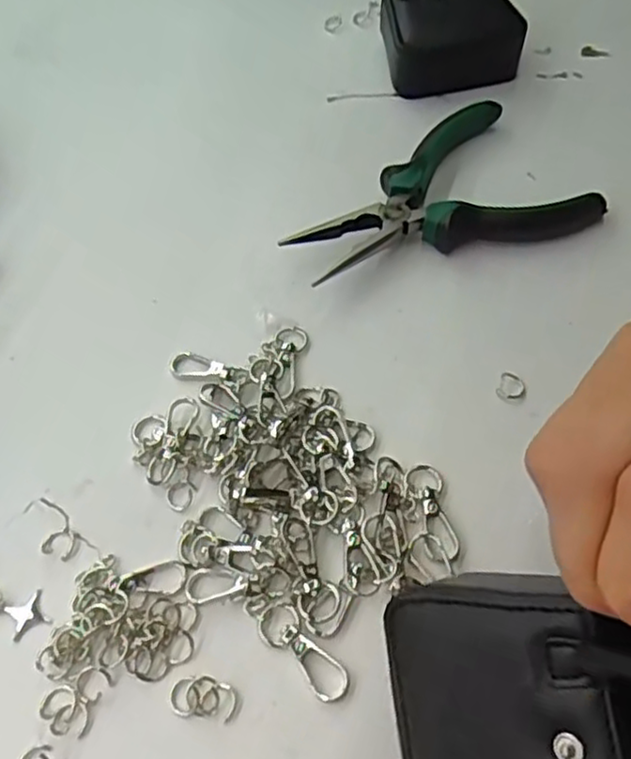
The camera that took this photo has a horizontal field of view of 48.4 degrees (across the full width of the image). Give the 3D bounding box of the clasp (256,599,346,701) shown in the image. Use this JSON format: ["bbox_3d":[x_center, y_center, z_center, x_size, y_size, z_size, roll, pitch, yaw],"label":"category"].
[{"bbox_3d":[-0.004,0.095,0.247,0.014,0.004,0.039,-39,63,-22],"label":"clasp"}]

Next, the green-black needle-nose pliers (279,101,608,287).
[{"bbox_3d":[0.061,-0.086,0.354,0.144,0.022,0.090,-28,60,-16],"label":"green-black needle-nose pliers"}]

